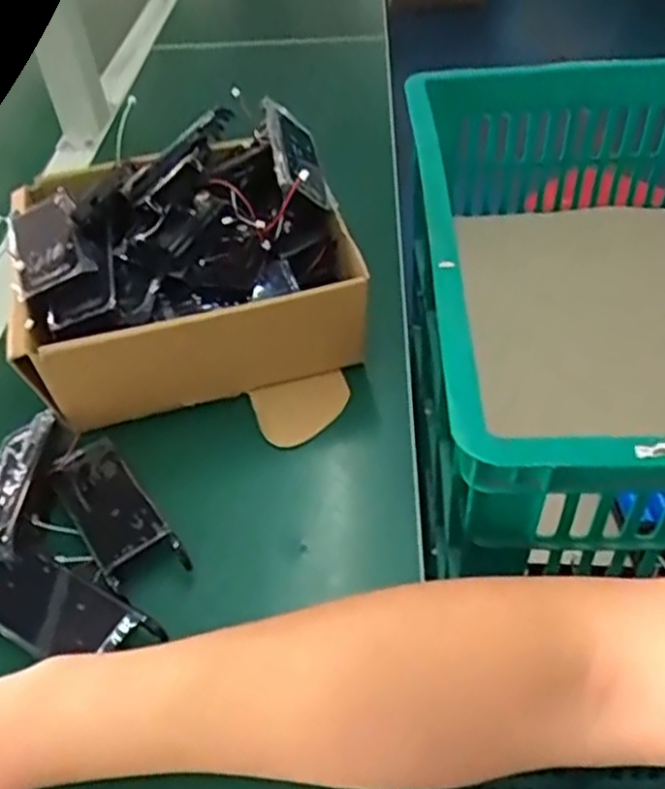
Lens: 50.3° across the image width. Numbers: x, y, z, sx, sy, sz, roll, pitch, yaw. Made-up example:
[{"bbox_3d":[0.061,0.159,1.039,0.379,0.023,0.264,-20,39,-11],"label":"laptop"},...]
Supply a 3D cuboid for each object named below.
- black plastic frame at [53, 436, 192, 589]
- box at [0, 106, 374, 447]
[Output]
[{"bbox_3d":[-0.123,0.066,0.397,0.040,0.018,0.105,-31,51,-21],"label":"black plastic frame"},{"bbox_3d":[-0.095,-0.084,0.483,0.214,0.098,0.242,-13,47,-5],"label":"box"}]

